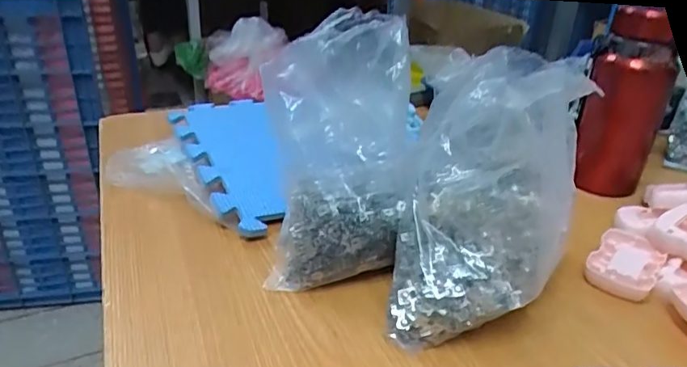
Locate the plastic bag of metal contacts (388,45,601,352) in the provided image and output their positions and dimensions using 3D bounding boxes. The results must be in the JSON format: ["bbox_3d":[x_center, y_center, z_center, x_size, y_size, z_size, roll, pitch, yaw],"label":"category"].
[{"bbox_3d":[0.102,0.013,0.393,0.126,0.188,0.143,14,31,18],"label":"plastic bag of metal contacts"}]

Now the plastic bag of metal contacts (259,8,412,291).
[{"bbox_3d":[-0.003,-0.026,0.441,0.121,0.181,0.119,2,29,-3],"label":"plastic bag of metal contacts"}]

